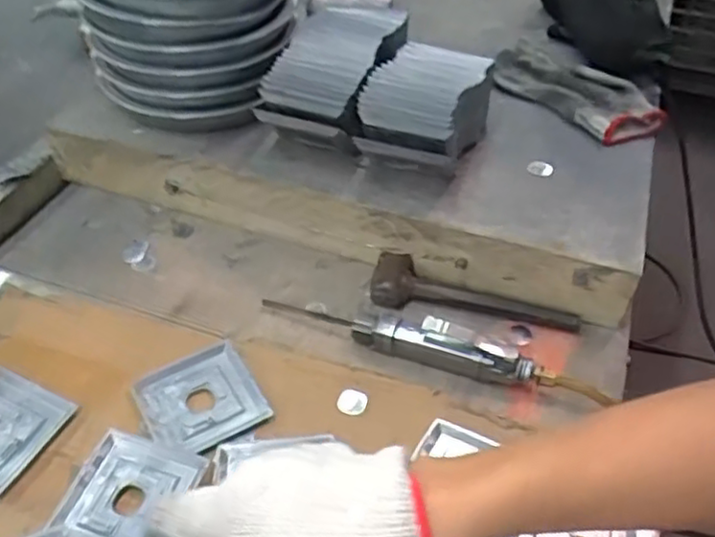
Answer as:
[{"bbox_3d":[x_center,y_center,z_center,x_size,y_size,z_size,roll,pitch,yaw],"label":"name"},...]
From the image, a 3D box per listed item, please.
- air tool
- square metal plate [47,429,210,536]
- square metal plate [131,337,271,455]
[{"bbox_3d":[0.061,0.064,0.587,0.300,0.035,0.027,16,46,14],"label":"air tool"},{"bbox_3d":[-0.168,0.165,0.494,0.085,0.013,0.090,16,46,14],"label":"square metal plate"},{"bbox_3d":[-0.129,0.108,0.564,0.090,0.010,0.093,-22,49,-22],"label":"square metal plate"}]

